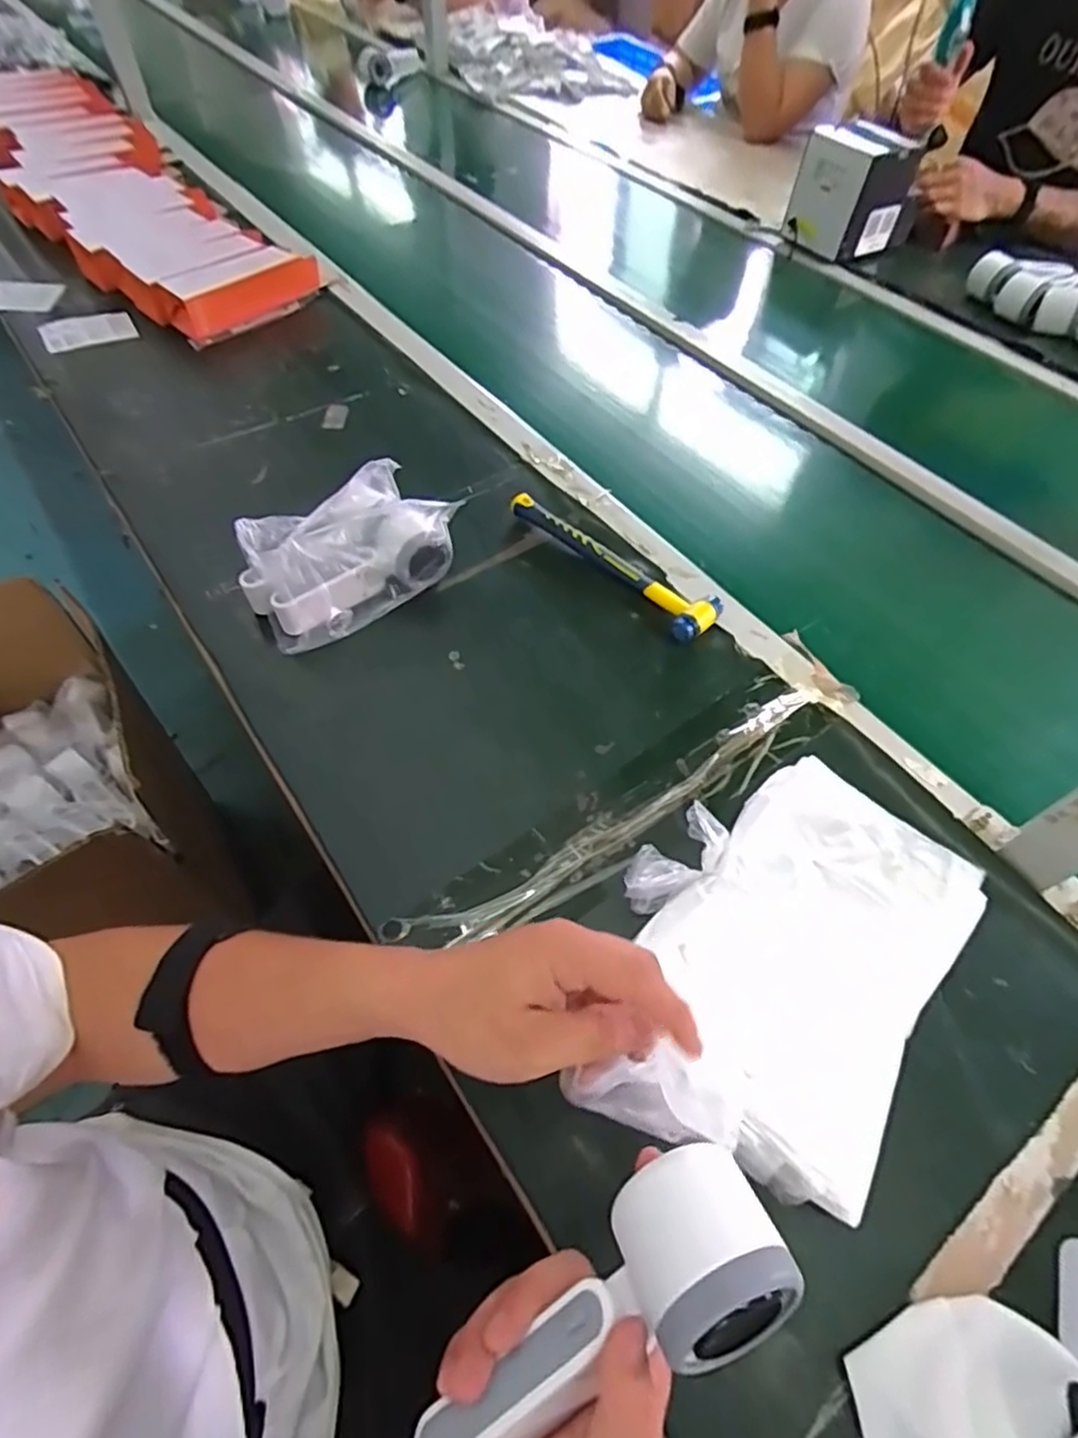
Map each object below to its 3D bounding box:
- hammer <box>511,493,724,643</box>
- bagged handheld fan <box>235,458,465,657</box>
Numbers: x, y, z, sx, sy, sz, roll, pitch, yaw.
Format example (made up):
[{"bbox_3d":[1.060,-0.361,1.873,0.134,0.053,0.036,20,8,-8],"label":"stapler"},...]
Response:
[{"bbox_3d":[0.074,-0.162,0.671,0.055,0.028,0.242,-38,64,-23],"label":"hammer"},{"bbox_3d":[-0.179,-0.154,0.634,0.193,0.083,0.112,-32,62,-20],"label":"bagged handheld fan"}]

